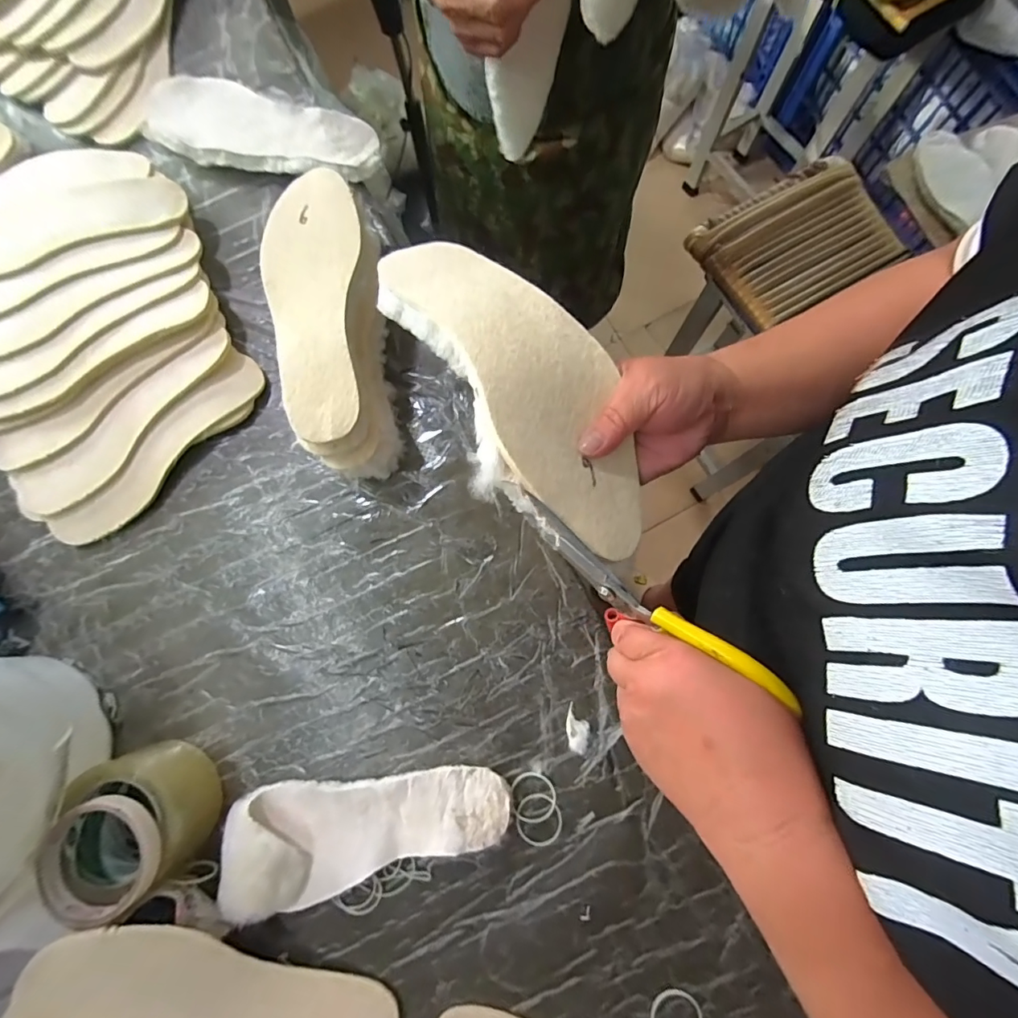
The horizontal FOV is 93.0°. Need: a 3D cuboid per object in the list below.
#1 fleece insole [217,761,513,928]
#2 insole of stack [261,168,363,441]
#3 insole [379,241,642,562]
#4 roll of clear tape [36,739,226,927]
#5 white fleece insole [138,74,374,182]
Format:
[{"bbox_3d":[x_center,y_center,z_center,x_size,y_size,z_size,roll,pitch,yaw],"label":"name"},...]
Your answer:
[{"bbox_3d":[-0.116,0.283,0.415,0.237,0.051,0.094,-7,79,-1],"label":"fleece insole"},{"bbox_3d":[-0.182,-0.192,0.439,0.089,0.014,0.262,-3,79,0],"label":"insole of stack"},{"bbox_3d":[0.004,-0.083,0.296,0.102,0.050,0.243,-31,80,-5],"label":"insole"},{"bbox_3d":[-0.315,0.267,0.410,0.093,0.076,0.103,17,79,4],"label":"roll of clear tape"},{"bbox_3d":[-0.287,-0.423,0.541,0.271,0.023,0.095,17,79,4],"label":"white fleece insole"}]

